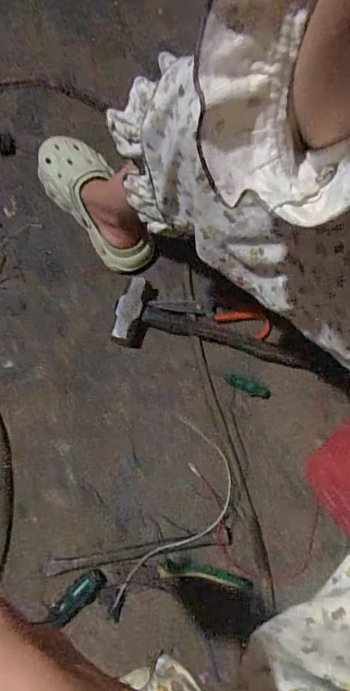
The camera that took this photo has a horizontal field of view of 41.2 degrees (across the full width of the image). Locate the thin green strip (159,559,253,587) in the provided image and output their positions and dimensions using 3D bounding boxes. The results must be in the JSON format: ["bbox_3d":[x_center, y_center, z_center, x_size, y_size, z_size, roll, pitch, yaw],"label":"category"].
[{"bbox_3d":[0.044,0.330,0.671,0.131,0.006,0.021,7,75,-1],"label":"thin green strip"}]

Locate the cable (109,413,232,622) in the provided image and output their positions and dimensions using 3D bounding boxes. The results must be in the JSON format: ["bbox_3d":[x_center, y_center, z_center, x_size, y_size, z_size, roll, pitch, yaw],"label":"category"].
[{"bbox_3d":[0.009,0.265,0.688,0.117,0.006,0.302,19,76,4],"label":"cable"}]

